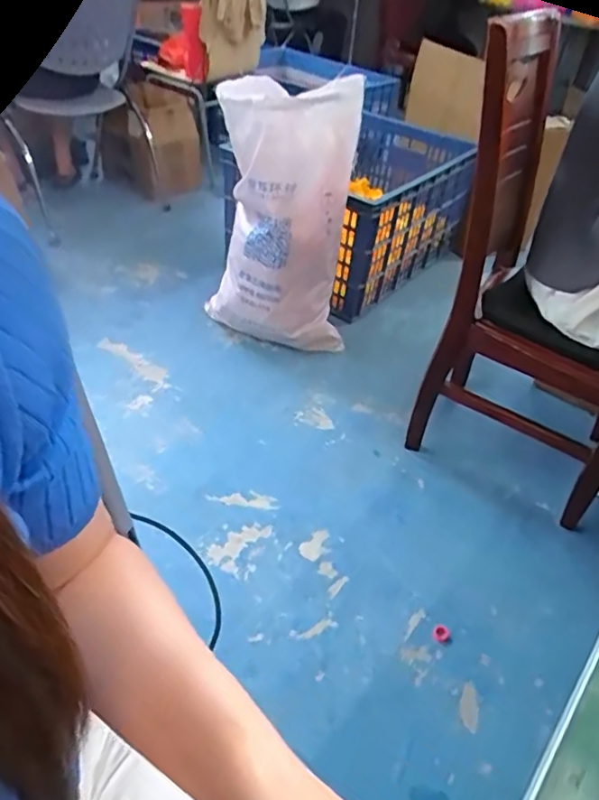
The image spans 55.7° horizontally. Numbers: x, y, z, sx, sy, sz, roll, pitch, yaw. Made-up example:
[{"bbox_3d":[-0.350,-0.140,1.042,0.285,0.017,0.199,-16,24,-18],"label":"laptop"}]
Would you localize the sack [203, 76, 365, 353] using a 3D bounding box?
[{"bbox_3d":[-0.058,-0.450,1.548,0.396,0.690,0.207,7,40,0],"label":"sack"}]

